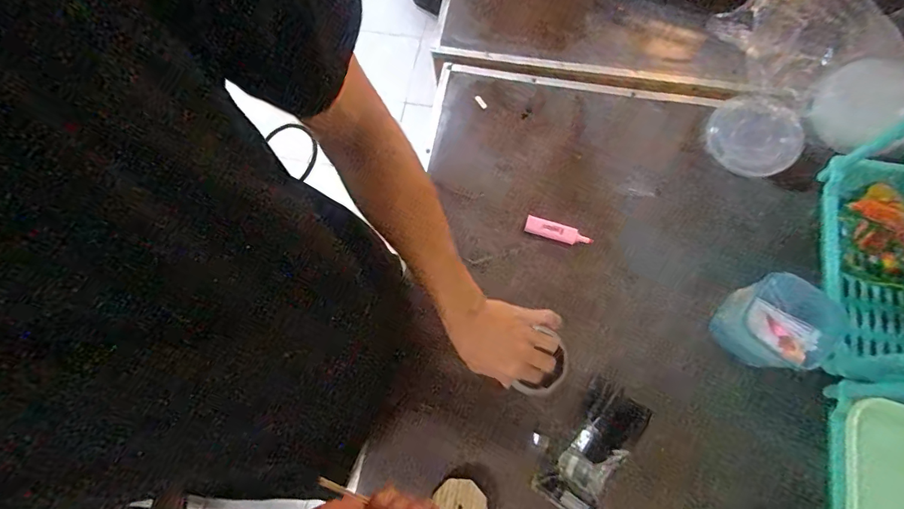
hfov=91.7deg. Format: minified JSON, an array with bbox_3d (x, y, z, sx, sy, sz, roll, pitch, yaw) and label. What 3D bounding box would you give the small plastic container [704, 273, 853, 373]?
[{"bbox_3d":[0.414,0.092,0.562,0.109,0.085,0.109,-32,75,-7],"label":"small plastic container"}]

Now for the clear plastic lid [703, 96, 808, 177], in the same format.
[{"bbox_3d":[0.467,-0.184,0.682,0.117,0.009,0.131,-44,68,10],"label":"clear plastic lid"}]

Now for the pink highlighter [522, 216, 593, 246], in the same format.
[{"bbox_3d":[0.159,-0.032,0.659,0.099,0.009,0.026,20,76,8],"label":"pink highlighter"}]

